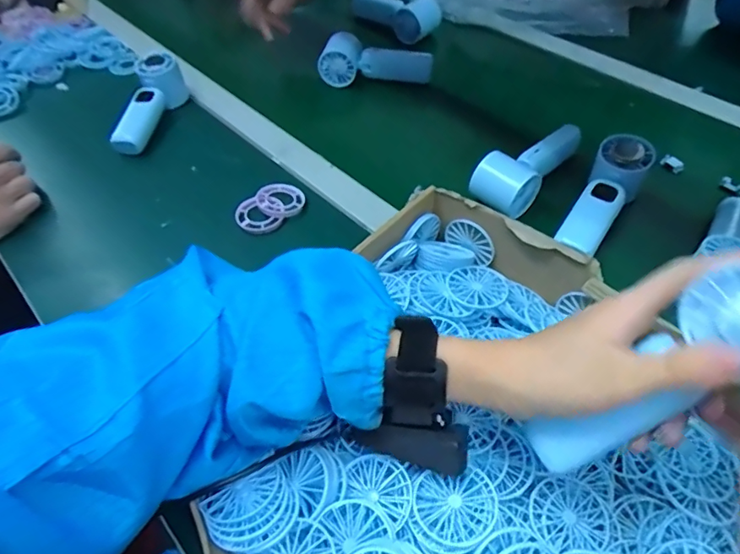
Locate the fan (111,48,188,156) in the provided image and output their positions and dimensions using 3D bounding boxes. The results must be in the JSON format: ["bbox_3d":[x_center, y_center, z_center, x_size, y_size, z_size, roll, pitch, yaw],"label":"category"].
[{"bbox_3d":[-0.286,-0.215,0.646,0.040,0.078,0.143,12,65,12],"label":"fan"}]

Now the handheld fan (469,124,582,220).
[{"bbox_3d":[0.180,-0.125,0.556,0.163,0.048,0.051,-36,58,-24],"label":"handheld fan"}]

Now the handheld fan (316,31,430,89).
[{"bbox_3d":[0.005,-0.317,0.744,0.161,0.053,0.059,-8,51,-3],"label":"handheld fan"}]

